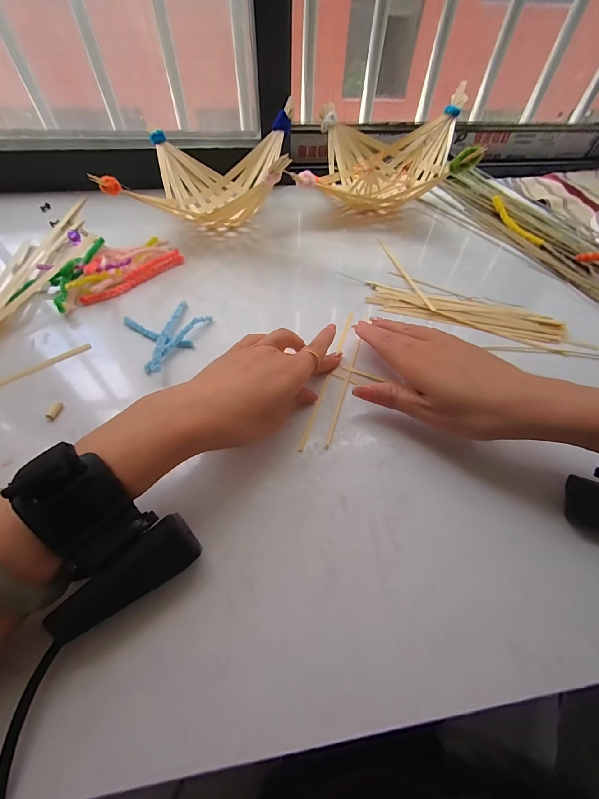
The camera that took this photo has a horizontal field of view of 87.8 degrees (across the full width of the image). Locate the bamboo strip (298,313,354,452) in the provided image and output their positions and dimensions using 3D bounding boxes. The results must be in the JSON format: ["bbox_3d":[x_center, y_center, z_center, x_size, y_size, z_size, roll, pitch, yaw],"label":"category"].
[{"bbox_3d":[0.028,-0.026,0.284,0.006,0.004,0.169,17,56,9],"label":"bamboo strip"}]

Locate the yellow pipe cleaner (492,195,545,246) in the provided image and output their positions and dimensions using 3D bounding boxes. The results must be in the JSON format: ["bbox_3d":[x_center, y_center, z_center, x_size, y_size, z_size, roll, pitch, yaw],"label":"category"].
[{"bbox_3d":[0.310,-0.258,0.450,0.017,0.020,0.114,-13,56,-11],"label":"yellow pipe cleaner"}]

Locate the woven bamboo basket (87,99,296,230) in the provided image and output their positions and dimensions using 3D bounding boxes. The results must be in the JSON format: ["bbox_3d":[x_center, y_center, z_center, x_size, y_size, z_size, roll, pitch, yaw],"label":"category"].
[{"bbox_3d":[-0.109,-0.289,0.413,0.187,0.093,0.196,1,55,-2],"label":"woven bamboo basket"}]

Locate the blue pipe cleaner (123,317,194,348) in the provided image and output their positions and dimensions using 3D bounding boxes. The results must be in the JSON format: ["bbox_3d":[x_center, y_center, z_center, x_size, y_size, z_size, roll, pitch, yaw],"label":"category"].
[{"bbox_3d":[-0.140,-0.063,0.303,0.077,0.010,0.015,19,56,11],"label":"blue pipe cleaner"}]

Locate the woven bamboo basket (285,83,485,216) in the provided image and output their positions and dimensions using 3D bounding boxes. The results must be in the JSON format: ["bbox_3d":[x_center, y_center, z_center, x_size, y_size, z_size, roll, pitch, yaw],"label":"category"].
[{"bbox_3d":[0.113,-0.345,0.458,0.217,0.099,0.192,8,55,3],"label":"woven bamboo basket"}]

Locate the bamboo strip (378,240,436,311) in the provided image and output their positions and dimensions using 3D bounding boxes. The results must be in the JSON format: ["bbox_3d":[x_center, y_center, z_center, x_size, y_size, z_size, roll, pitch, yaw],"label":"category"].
[{"bbox_3d":[0.126,-0.160,0.380,0.008,0.006,0.163,-9,56,-8],"label":"bamboo strip"}]

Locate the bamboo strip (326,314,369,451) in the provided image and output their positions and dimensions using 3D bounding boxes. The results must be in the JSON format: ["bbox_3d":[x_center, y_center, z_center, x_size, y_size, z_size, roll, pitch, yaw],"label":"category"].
[{"bbox_3d":[0.046,-0.027,0.286,0.005,0.004,0.167,16,56,9],"label":"bamboo strip"}]

